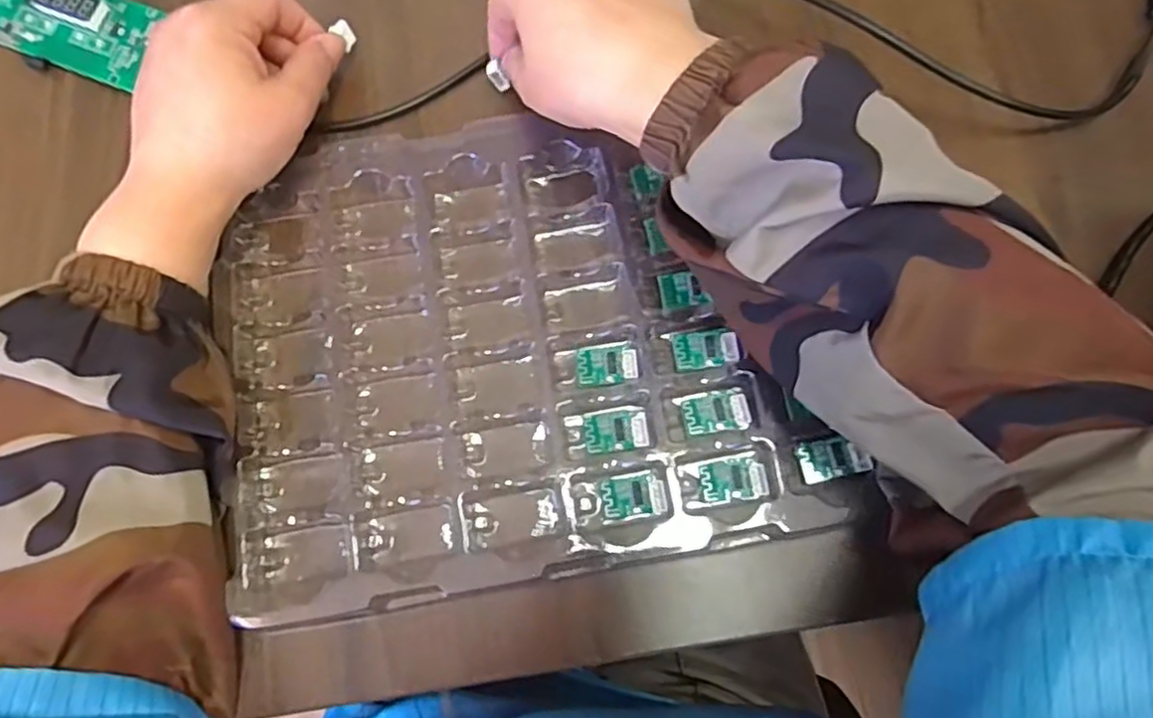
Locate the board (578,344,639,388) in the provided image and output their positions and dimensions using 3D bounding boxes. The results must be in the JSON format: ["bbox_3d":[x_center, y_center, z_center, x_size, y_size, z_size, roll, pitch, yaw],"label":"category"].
[{"bbox_3d":[0.014,0.002,0.311,0.026,0.009,0.018,-4,75,-1],"label":"board"}]

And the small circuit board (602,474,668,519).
[{"bbox_3d":[0.025,0.058,0.299,0.027,0.004,0.017,-5,75,-1],"label":"small circuit board"}]

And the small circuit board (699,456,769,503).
[{"bbox_3d":[0.067,0.051,0.299,0.028,0.004,0.018,-10,67,17],"label":"small circuit board"}]

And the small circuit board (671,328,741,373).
[{"bbox_3d":[0.058,-0.004,0.314,0.029,0.004,0.018,-7,76,19],"label":"small circuit board"}]

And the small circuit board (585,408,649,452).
[{"bbox_3d":[0.017,0.031,0.306,0.028,0.006,0.018,-8,75,13],"label":"small circuit board"}]

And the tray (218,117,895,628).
[{"bbox_3d":[-0.029,-0.014,0.316,0.246,0.019,0.208,-11,76,-2],"label":"tray"}]

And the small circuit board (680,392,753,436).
[{"bbox_3d":[0.061,0.023,0.307,0.028,0.005,0.018,-4,75,-1],"label":"small circuit board"}]

